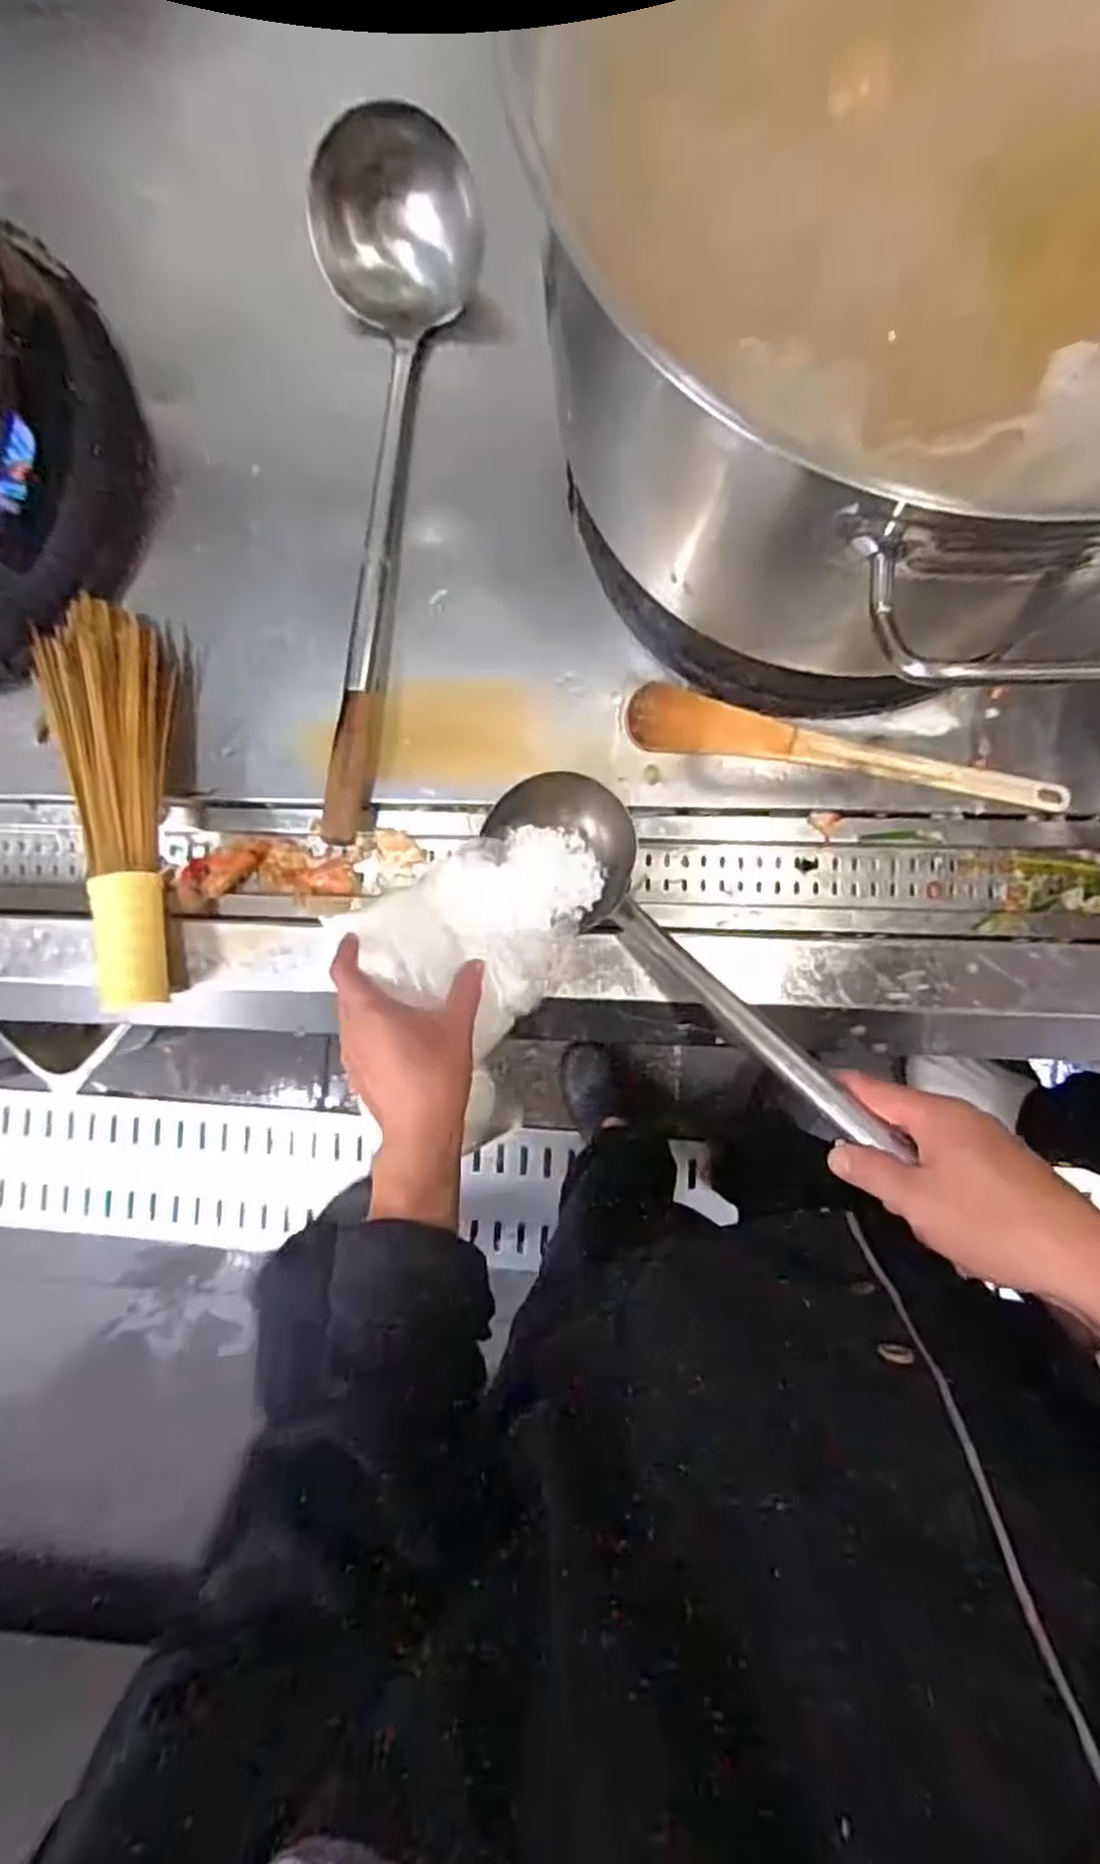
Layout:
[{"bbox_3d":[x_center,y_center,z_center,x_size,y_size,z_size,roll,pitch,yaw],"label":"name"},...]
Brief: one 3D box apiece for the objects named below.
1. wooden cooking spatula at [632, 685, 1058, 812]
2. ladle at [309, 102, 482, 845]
[{"bbox_3d":[0.225,-0.142,0.613,0.327,0.017,0.047,11,89,4],"label":"wooden cooking spatula"},{"bbox_3d":[-0.123,-0.325,0.599,0.116,0.088,0.501,2,89,4],"label":"ladle"}]

